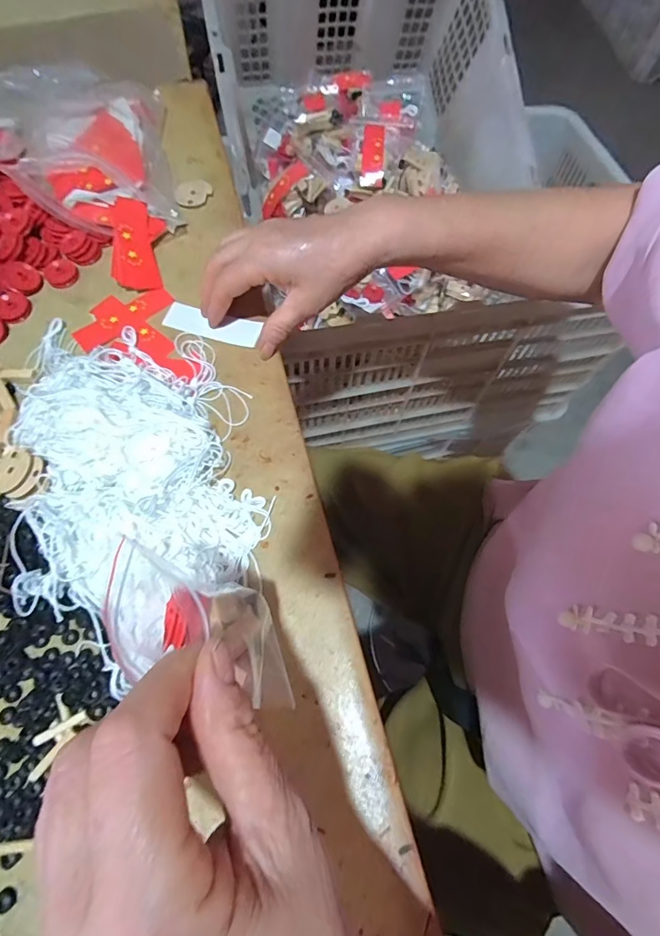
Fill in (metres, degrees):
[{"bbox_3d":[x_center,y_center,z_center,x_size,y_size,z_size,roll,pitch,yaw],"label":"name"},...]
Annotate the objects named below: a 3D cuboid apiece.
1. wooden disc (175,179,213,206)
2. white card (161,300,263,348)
[{"bbox_3d":[-0.140,-0.282,0.432,0.033,0.004,0.039,18,67,6],"label":"wooden disc"},{"bbox_3d":[-0.104,-0.127,0.378,0.088,0.004,0.028,17,68,8],"label":"white card"}]

